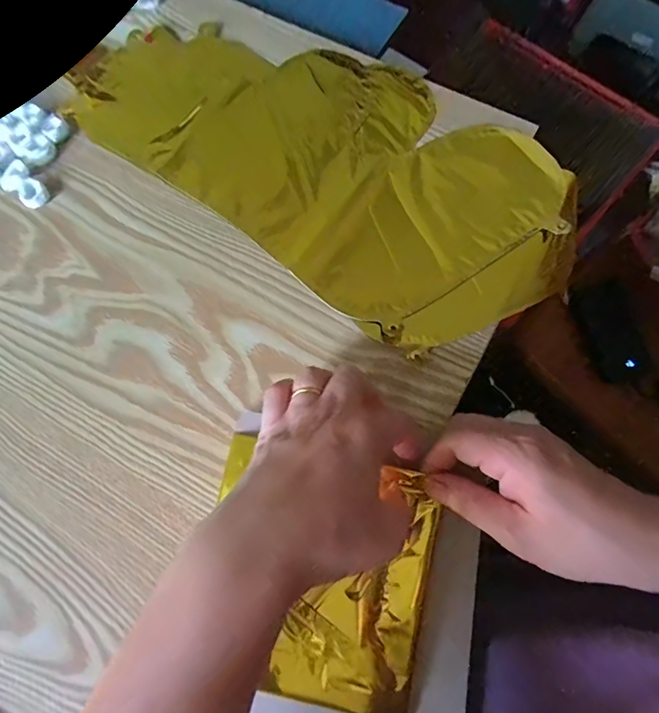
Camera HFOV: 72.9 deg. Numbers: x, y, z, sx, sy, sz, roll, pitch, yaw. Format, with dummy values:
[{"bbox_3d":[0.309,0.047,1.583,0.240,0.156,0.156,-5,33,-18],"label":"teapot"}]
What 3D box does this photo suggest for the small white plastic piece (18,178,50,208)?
[{"bbox_3d":[-0.237,-0.131,0.357,0.021,0.011,0.020,-38,75,-10],"label":"small white plastic piece"}]

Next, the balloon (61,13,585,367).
[{"bbox_3d":[-0.004,-0.172,0.371,0.407,0.006,0.204,36,76,12],"label":"balloon"}]

